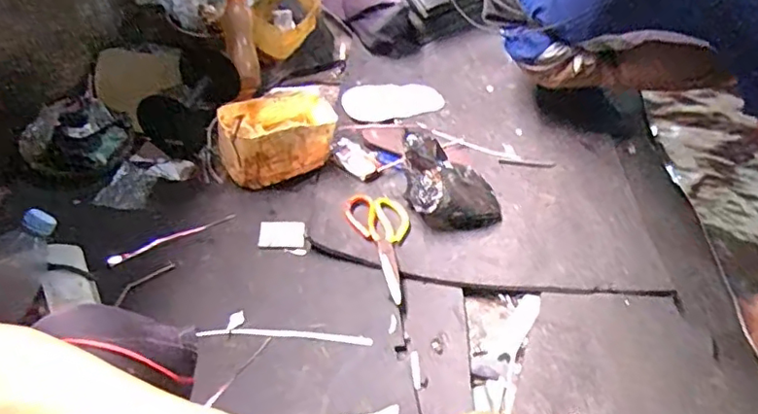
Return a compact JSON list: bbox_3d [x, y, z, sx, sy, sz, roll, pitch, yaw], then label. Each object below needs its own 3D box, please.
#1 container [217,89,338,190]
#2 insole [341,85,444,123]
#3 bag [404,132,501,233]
[{"bbox_3d":[-0.187,-0.131,1.032,0.198,0.094,0.137,-16,52,-18],"label":"container"},{"bbox_3d":[0.034,-0.227,1.268,0.236,0.015,0.113,-11,59,-25],"label":"insole"},{"bbox_3d":[0.136,-0.044,1.052,0.170,0.083,0.159,-1,48,-6],"label":"bag"}]

